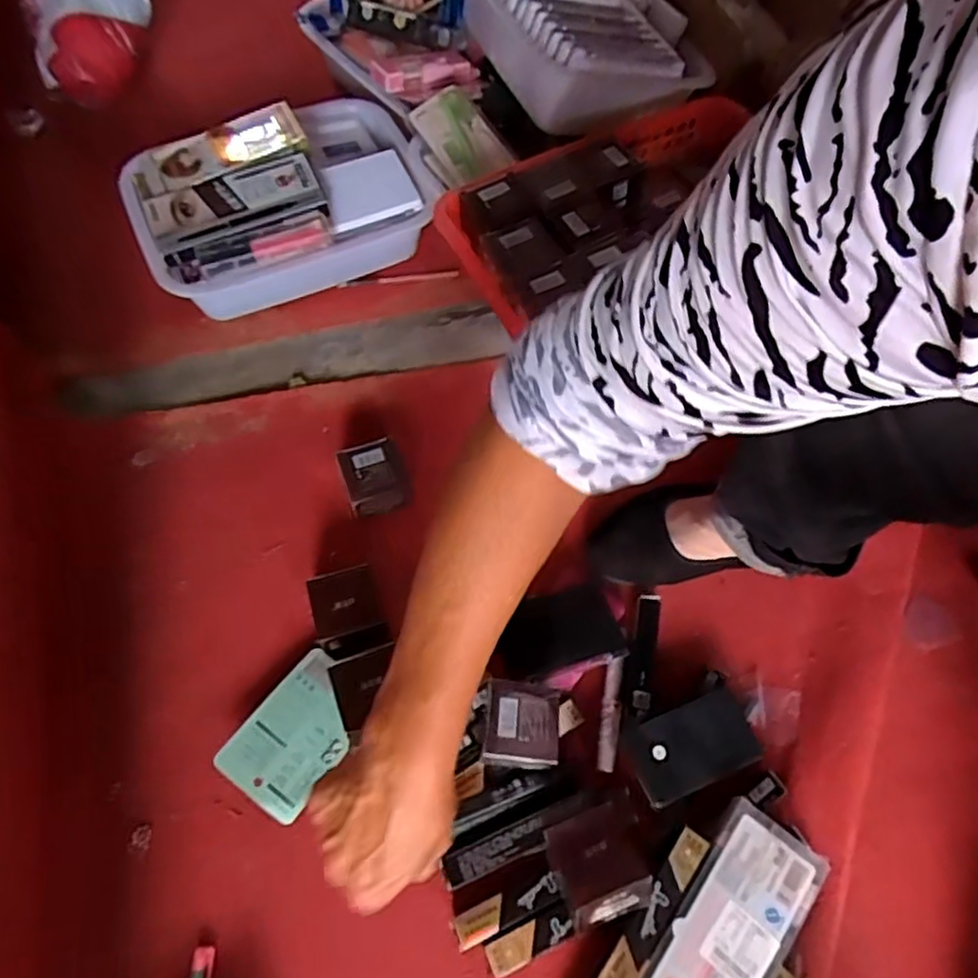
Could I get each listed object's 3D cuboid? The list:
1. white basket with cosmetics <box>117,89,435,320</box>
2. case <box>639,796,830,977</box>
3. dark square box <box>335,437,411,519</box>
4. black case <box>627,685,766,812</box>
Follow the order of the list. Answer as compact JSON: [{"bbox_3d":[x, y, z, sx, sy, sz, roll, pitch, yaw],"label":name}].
[{"bbox_3d":[-0.209,-0.292,0.691,0.290,0.100,0.195,-26,68,-15],"label":"white basket with cosmetics"},{"bbox_3d":[0.148,0.306,0.432,0.066,0.011,0.194,38,68,14],"label":"case"},{"bbox_3d":[-0.102,-0.007,0.597,0.054,0.040,0.059,-18,66,-12],"label":"dark square box"},{"bbox_3d":[0.155,0.195,0.509,0.098,0.019,0.055,-18,67,-12],"label":"black case"}]

